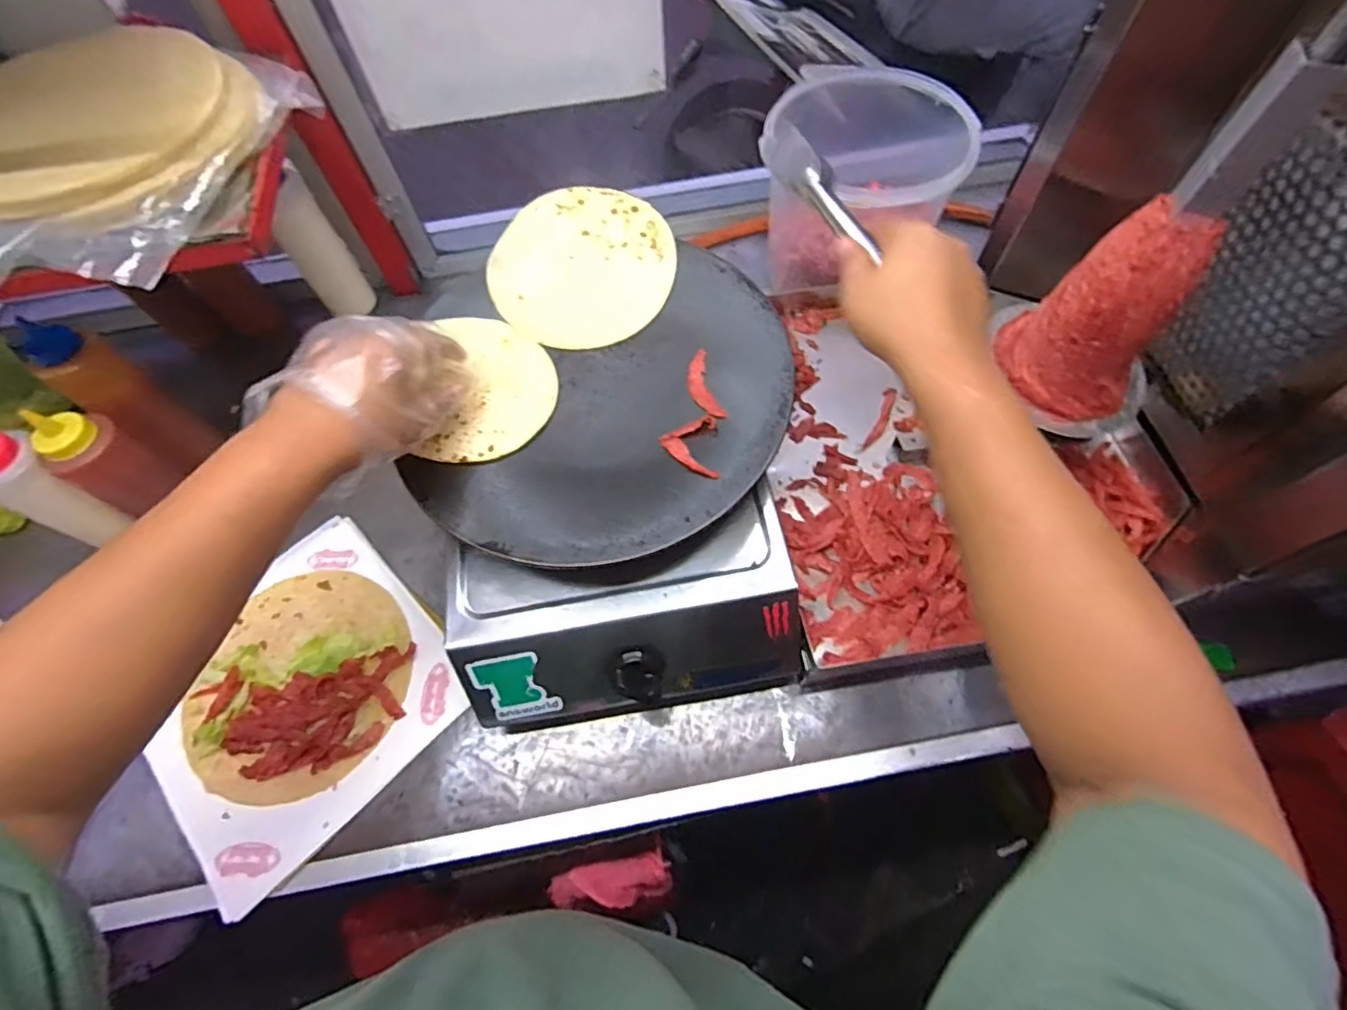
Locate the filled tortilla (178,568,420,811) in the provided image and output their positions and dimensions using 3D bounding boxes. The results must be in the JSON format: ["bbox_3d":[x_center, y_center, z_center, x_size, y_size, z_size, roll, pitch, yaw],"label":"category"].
[{"bbox_3d":[-0.341,0.161,0.548,0.186,0.015,0.201,0,63,0],"label":"filled tortilla"}]

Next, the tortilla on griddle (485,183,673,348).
[{"bbox_3d":[-0.087,-0.226,0.559,0.169,0.010,0.171,0,74,2],"label":"tortilla on griddle"}]

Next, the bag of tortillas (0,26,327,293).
[{"bbox_3d":[-0.438,-0.271,0.443,0.228,0.047,0.261,7,63,4],"label":"bag of tortillas"}]

